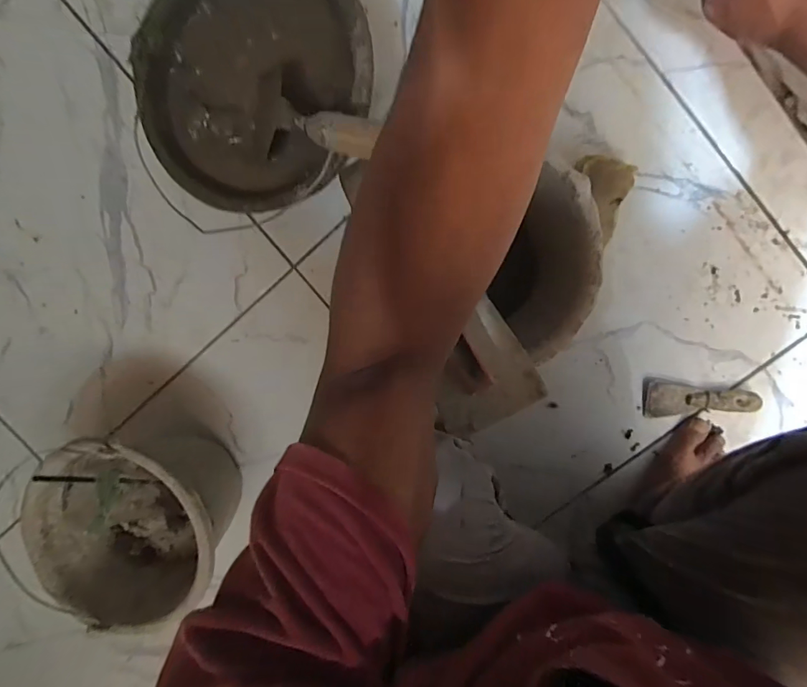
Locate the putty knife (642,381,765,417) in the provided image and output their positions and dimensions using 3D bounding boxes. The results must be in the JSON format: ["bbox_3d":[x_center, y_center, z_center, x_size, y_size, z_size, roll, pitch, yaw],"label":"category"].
[{"bbox_3d":[0.393,0.080,0.578,0.133,0.024,0.047,4,98,2],"label":"putty knife"}]

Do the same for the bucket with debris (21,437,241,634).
[{"bbox_3d":[-0.348,0.217,0.583,0.207,0.181,0.214,0,98,3],"label":"bucket with debris"}]

